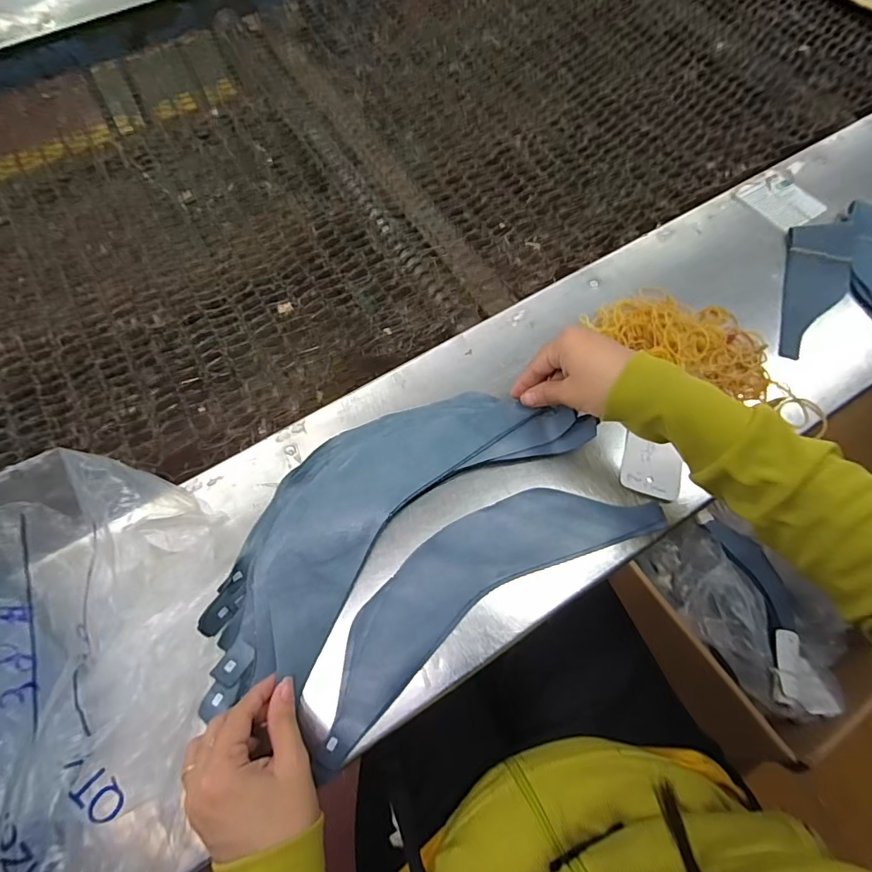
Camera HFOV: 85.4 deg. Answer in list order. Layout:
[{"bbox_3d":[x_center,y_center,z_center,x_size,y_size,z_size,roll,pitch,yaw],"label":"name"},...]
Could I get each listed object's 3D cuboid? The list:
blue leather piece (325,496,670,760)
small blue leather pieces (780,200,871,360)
[{"bbox_3d":[0.035,0.117,0.388,0.313,0.007,0.092,-31,68,-13],"label":"blue leather piece"},{"bbox_3d":[0.445,-0.158,0.492,0.149,0.019,0.200,15,69,6],"label":"small blue leather pieces"}]

